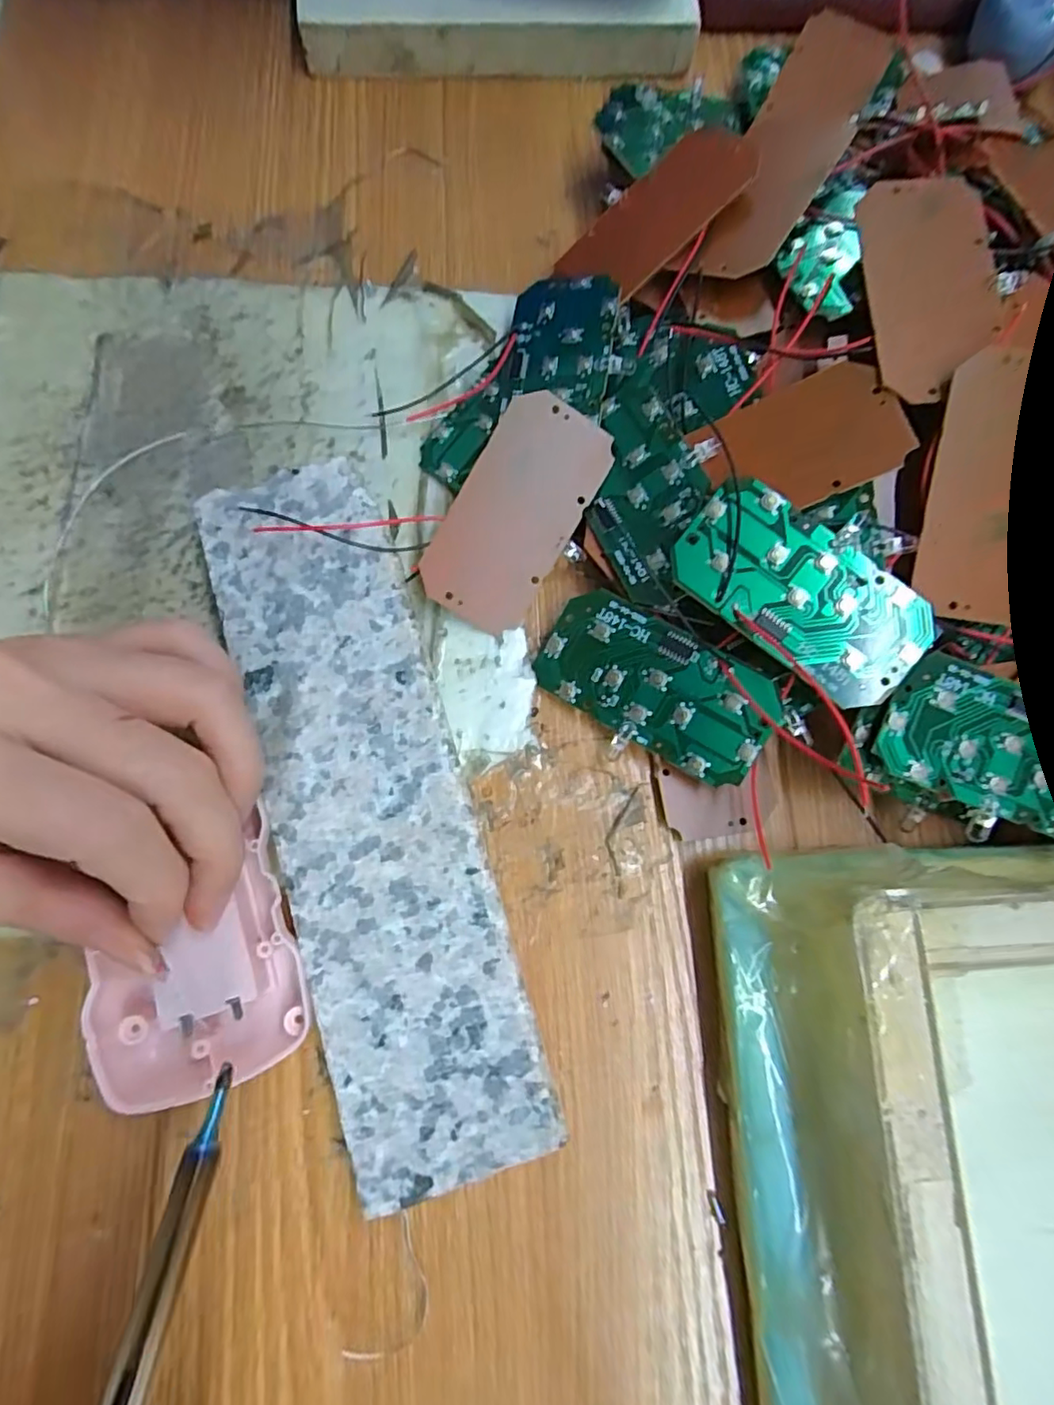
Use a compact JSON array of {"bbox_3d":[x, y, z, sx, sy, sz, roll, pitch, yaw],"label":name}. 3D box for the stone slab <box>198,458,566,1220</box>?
[{"bbox_3d":[-0.047,0.028,0.182,0.056,0.018,0.206,-17,80,-5],"label":"stone slab"}]

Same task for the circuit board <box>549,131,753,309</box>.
[{"bbox_3d":[0.045,-0.172,0.213,0.067,0.006,0.036,-41,65,11],"label":"circuit board"}]

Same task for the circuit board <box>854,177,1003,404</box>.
[{"bbox_3d":[0.120,-0.124,0.179,0.039,0.004,0.072,-3,80,-3],"label":"circuit board"}]

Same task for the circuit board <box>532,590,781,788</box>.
[{"bbox_3d":[0.040,-0.006,0.191,0.073,0.004,0.038,30,96,12],"label":"circuit board"}]

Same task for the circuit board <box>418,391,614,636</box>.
[{"bbox_3d":[-0.004,-0.061,0.197,0.037,0.004,0.074,30,95,-12],"label":"circuit board"}]

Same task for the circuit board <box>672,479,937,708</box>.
[{"bbox_3d":[0.079,-0.031,0.176,0.073,0.012,0.036,38,78,5],"label":"circuit board"}]

